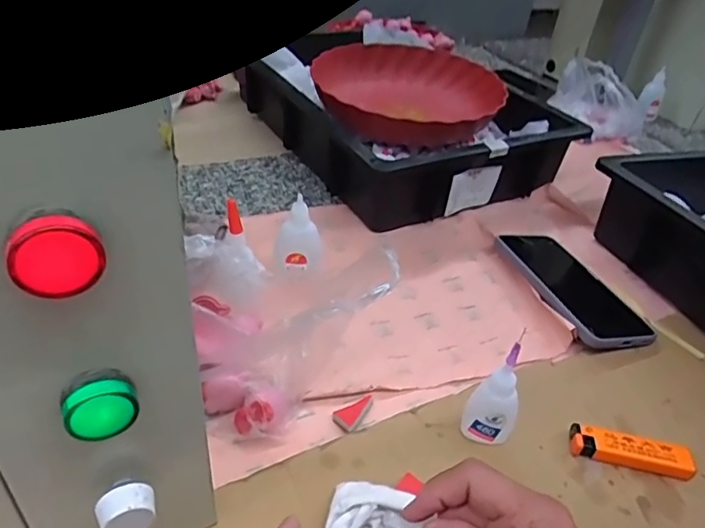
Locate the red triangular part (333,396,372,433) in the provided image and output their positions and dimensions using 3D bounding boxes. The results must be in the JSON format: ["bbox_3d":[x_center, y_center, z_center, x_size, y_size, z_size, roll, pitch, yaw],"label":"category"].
[{"bbox_3d":[0.002,0.106,0.398,0.019,0.004,0.035,33,44,31],"label":"red triangular part"}]

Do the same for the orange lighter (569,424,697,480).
[{"bbox_3d":[0.194,0.131,0.383,0.078,0.015,0.021,12,37,7],"label":"orange lighter"}]

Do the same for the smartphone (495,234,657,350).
[{"bbox_3d":[0.206,0.018,0.532,0.084,0.015,0.174,3,33,-26],"label":"smartphone"}]

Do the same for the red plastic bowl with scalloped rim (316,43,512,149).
[{"bbox_3d":[0.073,-0.222,0.719,0.233,0.061,0.232,4,37,-3],"label":"red plastic bowl with scalloped rim"}]

